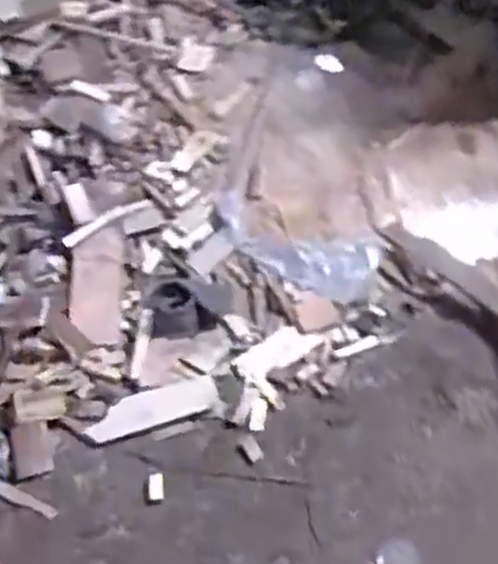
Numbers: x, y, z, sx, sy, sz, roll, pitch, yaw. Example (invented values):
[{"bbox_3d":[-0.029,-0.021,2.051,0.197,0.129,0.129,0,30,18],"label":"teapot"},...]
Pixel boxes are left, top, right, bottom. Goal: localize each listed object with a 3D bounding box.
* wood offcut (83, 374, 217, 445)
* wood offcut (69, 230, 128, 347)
[{"bbox_3d":[-0.220,0.290,1.775,0.297,0.019,0.096,-16,48,-8],"label":"wood offcut"},{"bbox_3d":[-0.381,0.003,1.938,0.126,0.026,0.316,6,64,-12],"label":"wood offcut"}]

